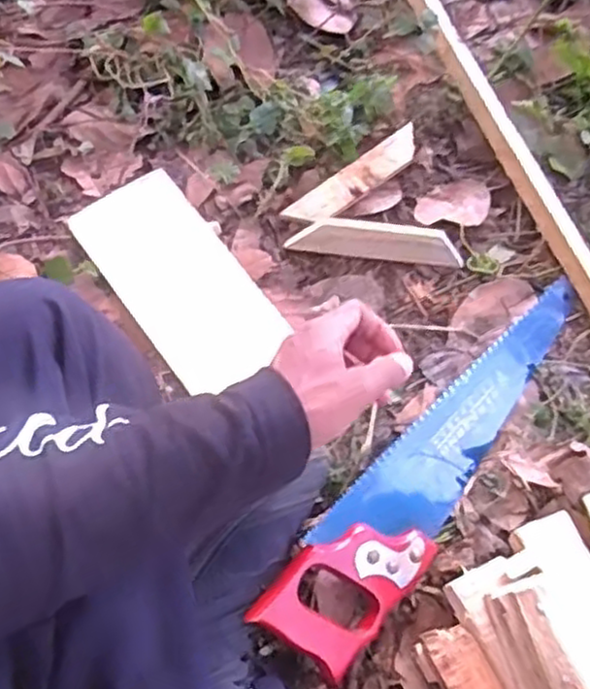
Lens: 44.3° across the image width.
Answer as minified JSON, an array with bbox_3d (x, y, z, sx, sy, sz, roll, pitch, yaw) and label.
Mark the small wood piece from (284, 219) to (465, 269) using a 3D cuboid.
[{"bbox_3d":[0.077,-0.100,0.703,0.164,0.013,0.033,7,100,6],"label":"small wood piece"}]

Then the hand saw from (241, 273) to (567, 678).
[{"bbox_3d":[0.122,0.091,0.611,0.089,0.026,0.396,47,65,-10],"label":"hand saw"}]

